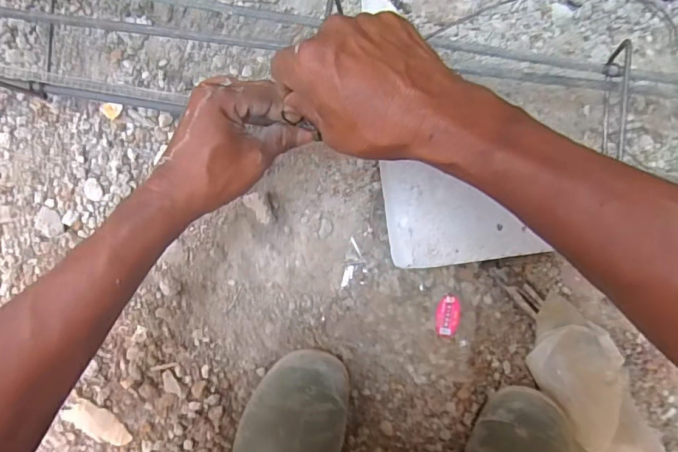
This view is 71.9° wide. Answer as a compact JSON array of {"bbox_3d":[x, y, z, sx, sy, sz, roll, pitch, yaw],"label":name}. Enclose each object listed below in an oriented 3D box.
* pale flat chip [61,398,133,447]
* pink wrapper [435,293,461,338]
[{"bbox_3d":[-0.250,0.209,0.492,0.066,0.007,0.028,31,90,-7],"label":"pale flat chip"},{"bbox_3d":[0.123,0.101,0.533,0.028,0.009,0.048,12,92,-7],"label":"pink wrapper"}]

